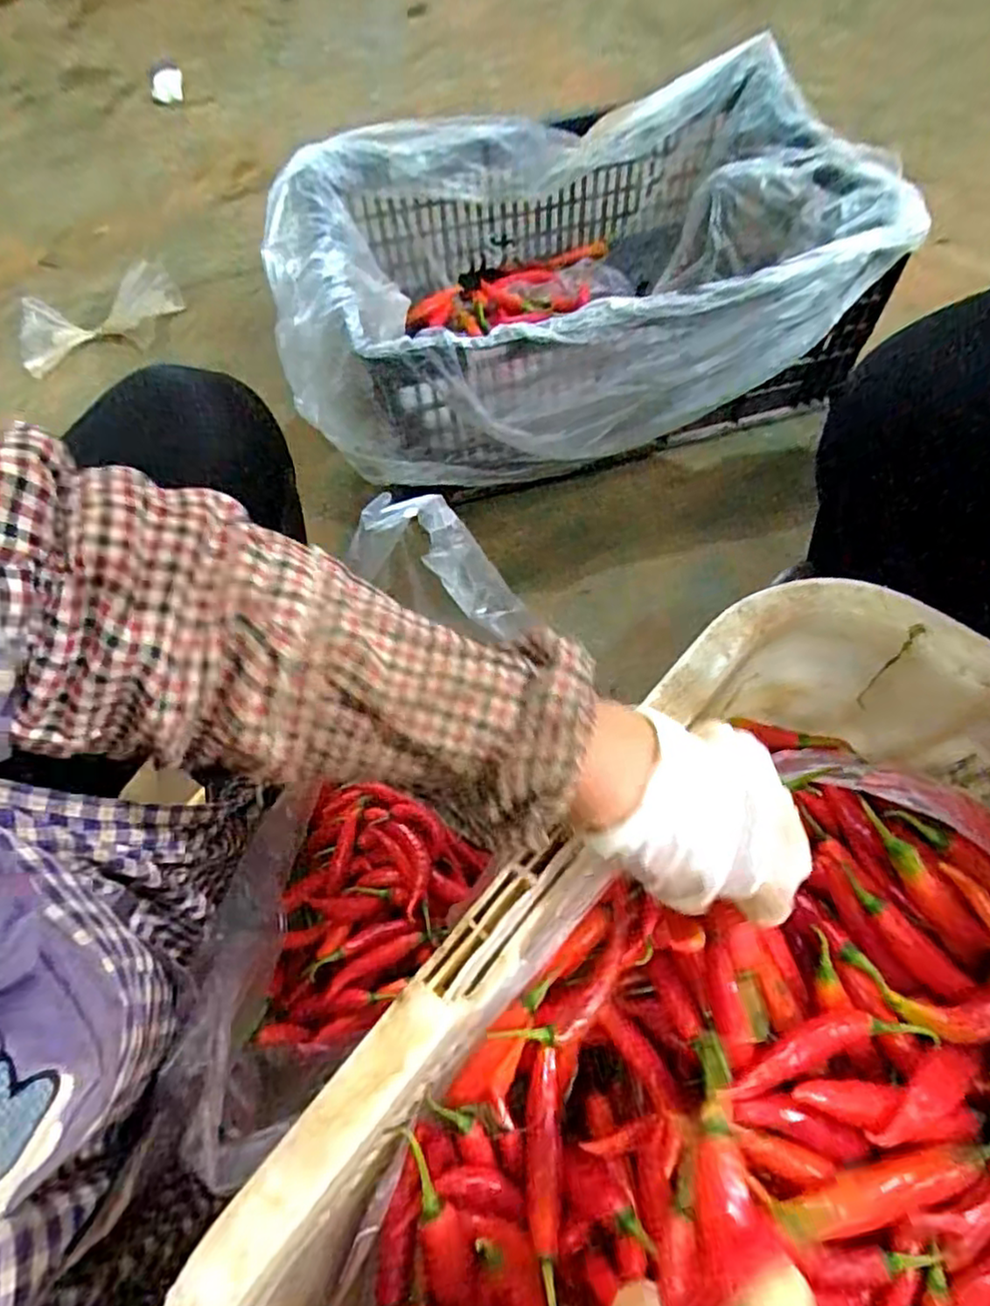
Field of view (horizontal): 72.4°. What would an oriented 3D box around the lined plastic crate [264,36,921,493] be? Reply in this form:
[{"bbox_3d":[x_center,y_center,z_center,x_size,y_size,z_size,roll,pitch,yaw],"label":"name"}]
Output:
[{"bbox_3d":[0.070,-0.482,0.881,0.690,0.236,0.537,-16,62,-5],"label":"lined plastic crate"}]

